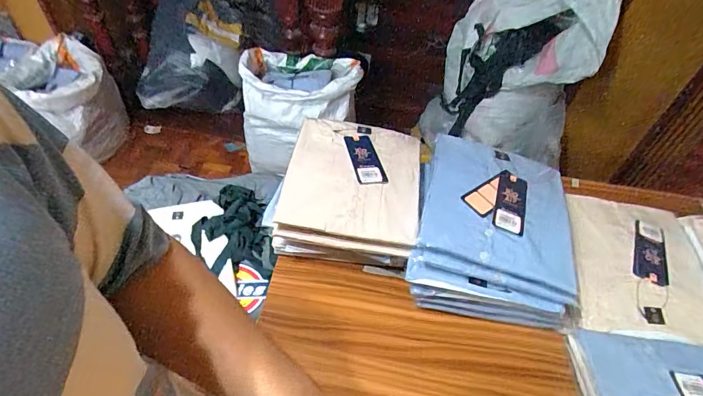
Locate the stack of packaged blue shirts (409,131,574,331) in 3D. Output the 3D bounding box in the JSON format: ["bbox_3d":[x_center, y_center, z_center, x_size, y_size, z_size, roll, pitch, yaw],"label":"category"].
[{"bbox_3d":[0.221,0.038,0.633,0.238,0.128,0.270,10,48,5],"label":"stack of packaged blue shirts"}]

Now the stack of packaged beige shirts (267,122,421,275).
[{"bbox_3d":[0.002,-0.012,0.674,0.204,0.117,0.243,9,48,3],"label":"stack of packaged beige shirts"}]

